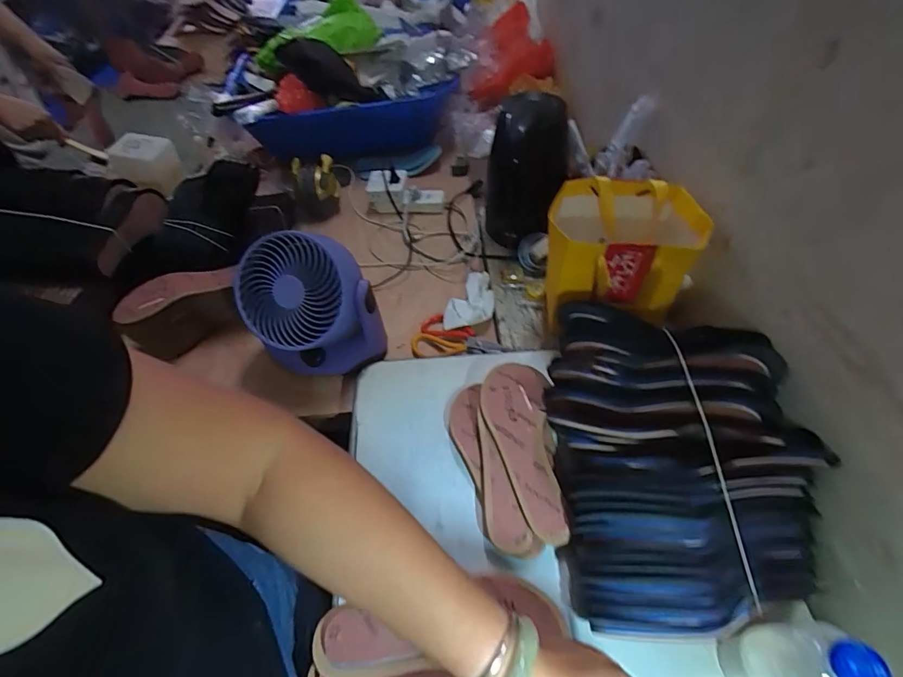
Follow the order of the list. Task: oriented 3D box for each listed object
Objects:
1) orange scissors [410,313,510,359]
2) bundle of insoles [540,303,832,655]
[{"bbox_3d":[0.012,0.007,0.743,0.171,0.015,0.092,14,55,30],"label":"orange scissors"},{"bbox_3d":[0.250,0.110,0.501,0.262,0.132,0.384,-4,54,3],"label":"bundle of insoles"}]

